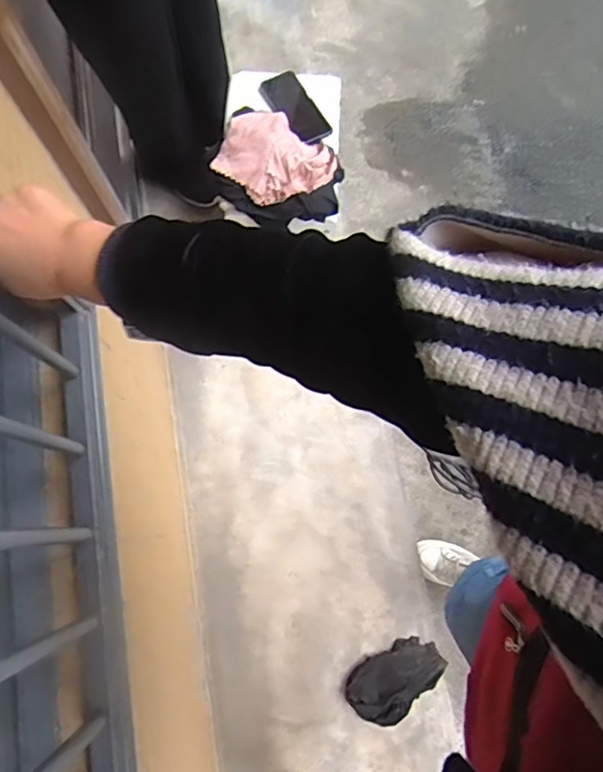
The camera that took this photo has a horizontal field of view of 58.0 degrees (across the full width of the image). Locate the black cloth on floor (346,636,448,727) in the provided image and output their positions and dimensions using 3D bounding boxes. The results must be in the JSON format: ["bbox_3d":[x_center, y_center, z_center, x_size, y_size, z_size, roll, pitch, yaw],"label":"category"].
[{"bbox_3d":[0.199,0.628,1.159,0.206,0.041,0.136,-38,76,-8],"label":"black cloth on floor"}]

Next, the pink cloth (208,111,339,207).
[{"bbox_3d":[-0.051,-0.434,1.026,0.207,0.048,0.178,37,79,11],"label":"pink cloth"}]

